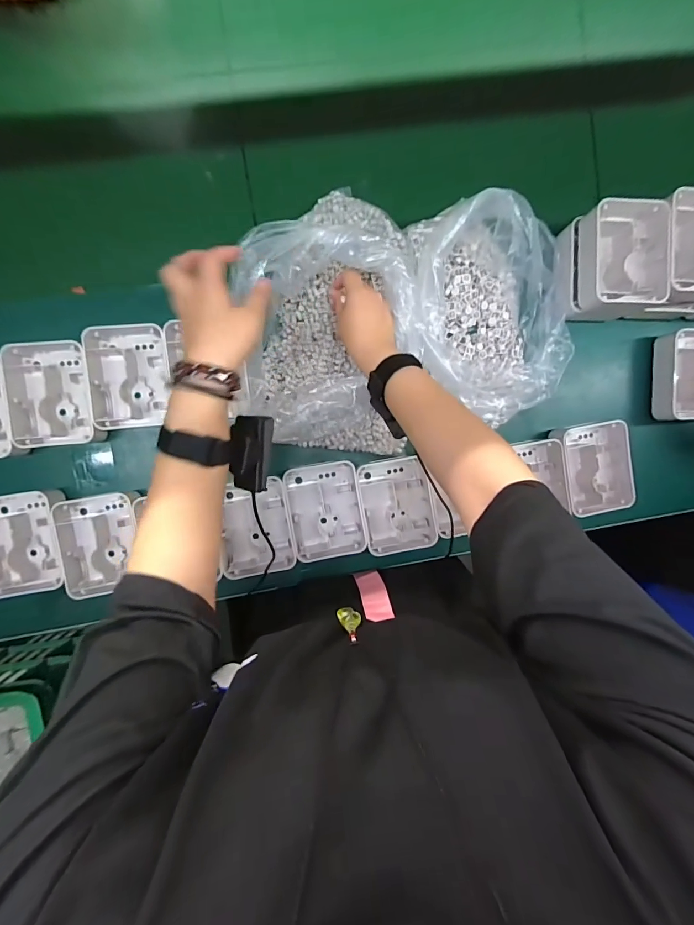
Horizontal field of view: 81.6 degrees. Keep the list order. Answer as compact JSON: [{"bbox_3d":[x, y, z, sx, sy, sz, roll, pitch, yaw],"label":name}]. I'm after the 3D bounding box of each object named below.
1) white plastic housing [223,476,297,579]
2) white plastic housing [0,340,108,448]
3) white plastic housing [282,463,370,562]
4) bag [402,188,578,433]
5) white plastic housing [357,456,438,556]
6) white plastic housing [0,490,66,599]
[{"bbox_3d":[-0.123,0.090,0.553,0.093,0.035,0.123,-6,94,-5],"label":"white plastic housing"},{"bbox_3d":[-0.374,-0.089,0.518,0.099,0.042,0.136,-9,94,-4],"label":"white plastic housing"},{"bbox_3d":[-0.030,0.067,0.560,0.099,0.031,0.128,-10,94,-4],"label":"white plastic housing"},{"bbox_3d":[0.178,-0.203,0.521,0.252,0.109,0.284,-2,93,-5],"label":"bag"},{"bbox_3d":[0.072,0.060,0.568,0.098,0.033,0.125,-8,94,-5],"label":"white plastic housing"},{"bbox_3d":[-0.423,0.108,0.529,0.099,0.043,0.134,-6,94,-5],"label":"white plastic housing"}]

